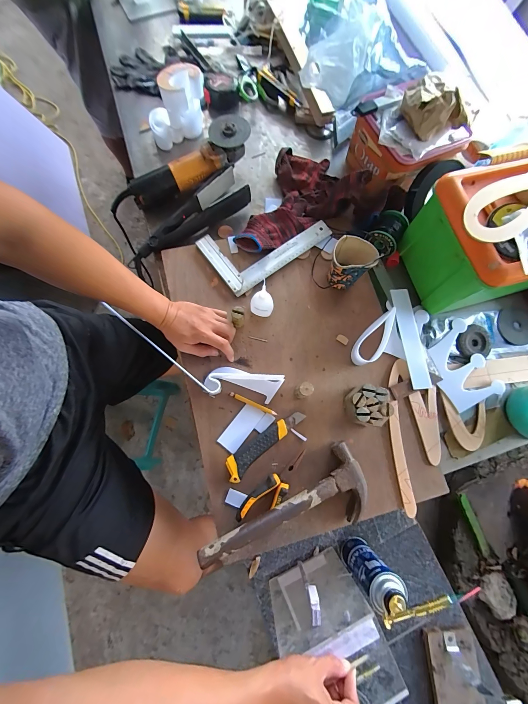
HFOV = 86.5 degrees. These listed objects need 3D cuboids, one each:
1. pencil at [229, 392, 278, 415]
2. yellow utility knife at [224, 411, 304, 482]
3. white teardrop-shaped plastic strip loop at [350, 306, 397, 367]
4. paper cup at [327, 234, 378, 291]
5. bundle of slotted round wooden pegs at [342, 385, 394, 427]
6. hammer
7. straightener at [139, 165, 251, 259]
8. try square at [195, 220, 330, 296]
[{"bbox_3d":[-0.021,0.097,0.526,0.095,0.006,0.010,23,77,4],"label":"pencil"},{"bbox_3d":[0.000,0.159,0.504,0.164,0.022,0.041,-42,81,-10],"label":"yellow utility knife"},{"bbox_3d":[0.225,-0.030,0.565,0.051,0.035,0.137,38,79,7],"label":"white teardrop-shaped plastic strip loop"},{"bbox_3d":[0.168,-0.167,0.556,0.076,0.092,0.066,20,77,3],"label":"paper cup"},{"bbox_3d":[0.190,0.099,0.516,0.072,0.048,0.068,0,77,-1],"label":"bundle of slotted round wooden pegs"},{"bbox_3d":[0.051,0.278,0.457,0.285,0.062,0.114,-32,80,-8],"label":"hammer"},{"bbox_3d":[-0.158,-0.292,0.603,0.266,0.055,0.071,-35,80,-9],"label":"straightener"},{"bbox_3d":[0.003,-0.241,0.601,0.254,0.020,0.144,-36,80,-9],"label":"try square"}]

